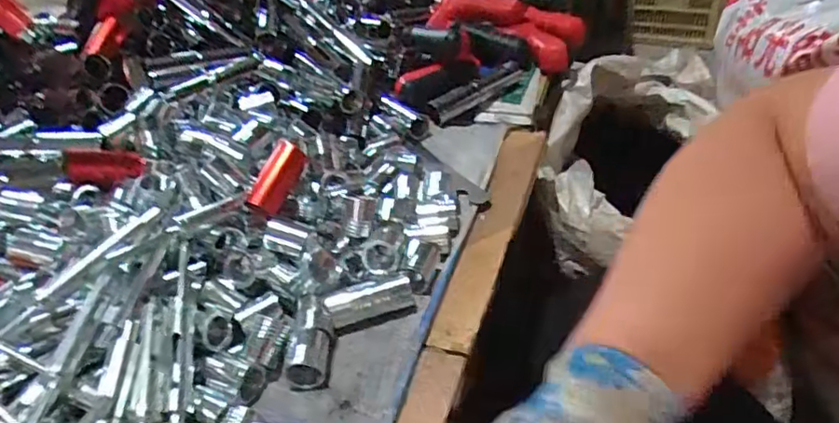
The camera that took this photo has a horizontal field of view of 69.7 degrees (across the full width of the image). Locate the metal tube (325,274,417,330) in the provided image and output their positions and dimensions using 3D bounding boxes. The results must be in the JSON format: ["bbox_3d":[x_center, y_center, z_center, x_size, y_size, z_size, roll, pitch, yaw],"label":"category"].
[{"bbox_3d":[-0.037,0.070,0.467,0.066,0.023,0.021,-15,39,-10],"label":"metal tube"}]

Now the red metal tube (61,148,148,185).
[{"bbox_3d":[-0.284,-0.042,0.542,0.064,0.025,0.026,-5,34,-30],"label":"red metal tube"}]

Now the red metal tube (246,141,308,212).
[{"bbox_3d":[-0.120,-0.030,0.511,0.022,0.063,0.027,19,16,-44],"label":"red metal tube"}]

